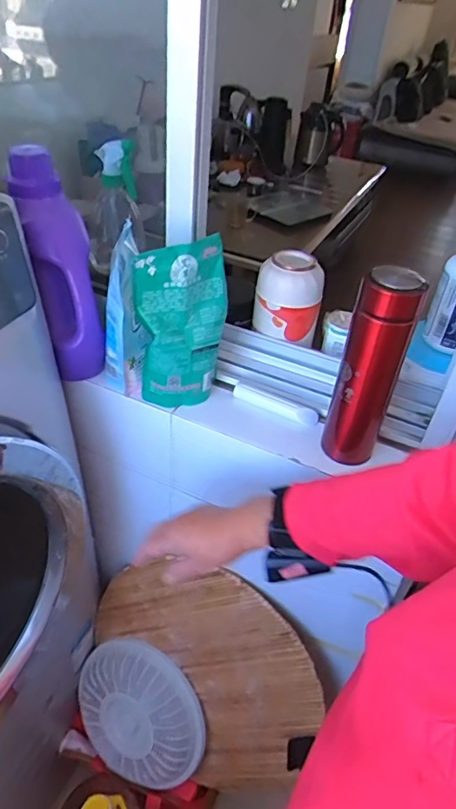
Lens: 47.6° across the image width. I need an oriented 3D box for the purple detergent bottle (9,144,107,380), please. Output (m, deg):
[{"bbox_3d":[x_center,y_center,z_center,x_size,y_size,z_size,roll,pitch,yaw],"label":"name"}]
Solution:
[{"bbox_3d":[-0.211,-0.167,0.648,0.098,0.281,0.085,-10,30,-2],"label":"purple detergent bottle"}]

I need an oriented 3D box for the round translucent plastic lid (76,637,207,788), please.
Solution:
[{"bbox_3d":[-0.161,0.542,0.912,0.253,0.241,0.044,13,5,21],"label":"round translucent plastic lid"}]

